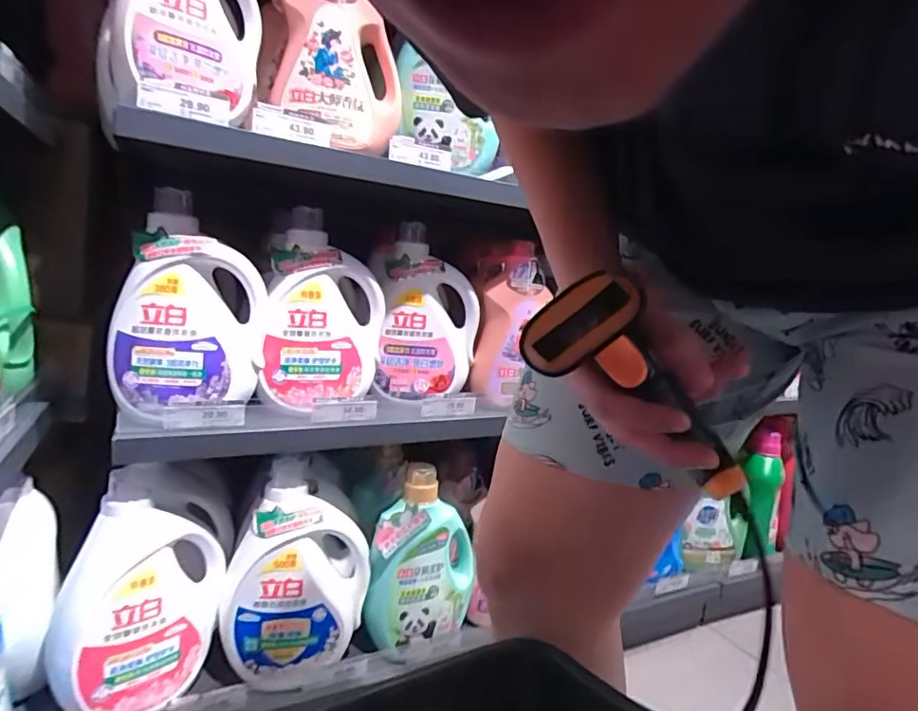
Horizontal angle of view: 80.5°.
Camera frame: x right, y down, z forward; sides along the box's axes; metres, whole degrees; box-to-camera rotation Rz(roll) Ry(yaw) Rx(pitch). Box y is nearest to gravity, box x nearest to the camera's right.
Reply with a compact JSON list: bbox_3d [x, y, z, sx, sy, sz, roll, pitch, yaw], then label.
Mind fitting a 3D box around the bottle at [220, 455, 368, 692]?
[{"bbox_3d":[-0.245,0.326,0.832,0.200,0.292,0.108,1,11,-30],"label":"bottle"}]

